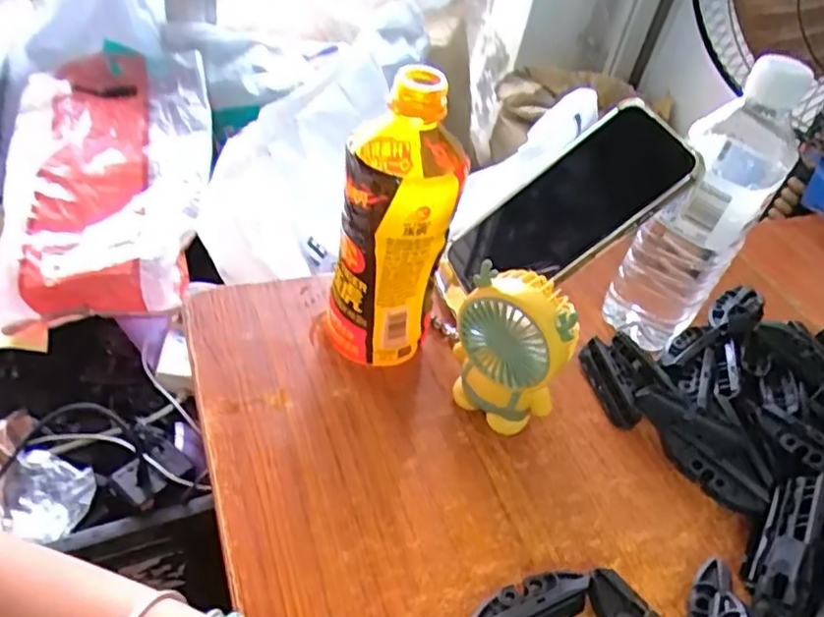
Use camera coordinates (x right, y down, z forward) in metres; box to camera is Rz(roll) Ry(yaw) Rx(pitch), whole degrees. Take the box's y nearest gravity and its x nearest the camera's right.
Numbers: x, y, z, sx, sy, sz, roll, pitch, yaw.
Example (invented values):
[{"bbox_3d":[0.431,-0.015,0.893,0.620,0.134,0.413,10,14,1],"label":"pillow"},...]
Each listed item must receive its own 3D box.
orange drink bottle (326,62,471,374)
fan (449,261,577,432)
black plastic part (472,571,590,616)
[{"bbox_3d":[-0.011,-0.051,0.400,0.070,0.185,0.075,5,43,-9],"label":"orange drink bottle"},{"bbox_3d":[0.062,0.027,0.392,0.065,0.110,0.038,35,48,23],"label":"fan"},{"bbox_3d":[0.058,0.152,0.326,0.068,0.020,0.023,-13,48,-24],"label":"black plastic part"}]

